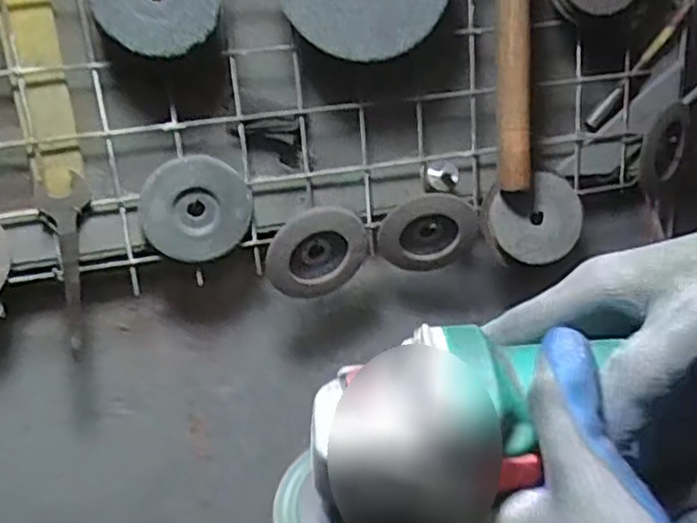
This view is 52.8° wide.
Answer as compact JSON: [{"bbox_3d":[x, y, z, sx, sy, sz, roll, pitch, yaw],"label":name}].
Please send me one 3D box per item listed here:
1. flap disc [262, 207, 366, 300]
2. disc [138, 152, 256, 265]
[{"bbox_3d":[-0.026,-0.008,0.634,0.094,0.092,0.012,-2,35,-28],"label":"flap disc"},{"bbox_3d":[-0.132,-0.046,0.610,0.092,0.089,0.008,-7,18,-12],"label":"disc"}]

